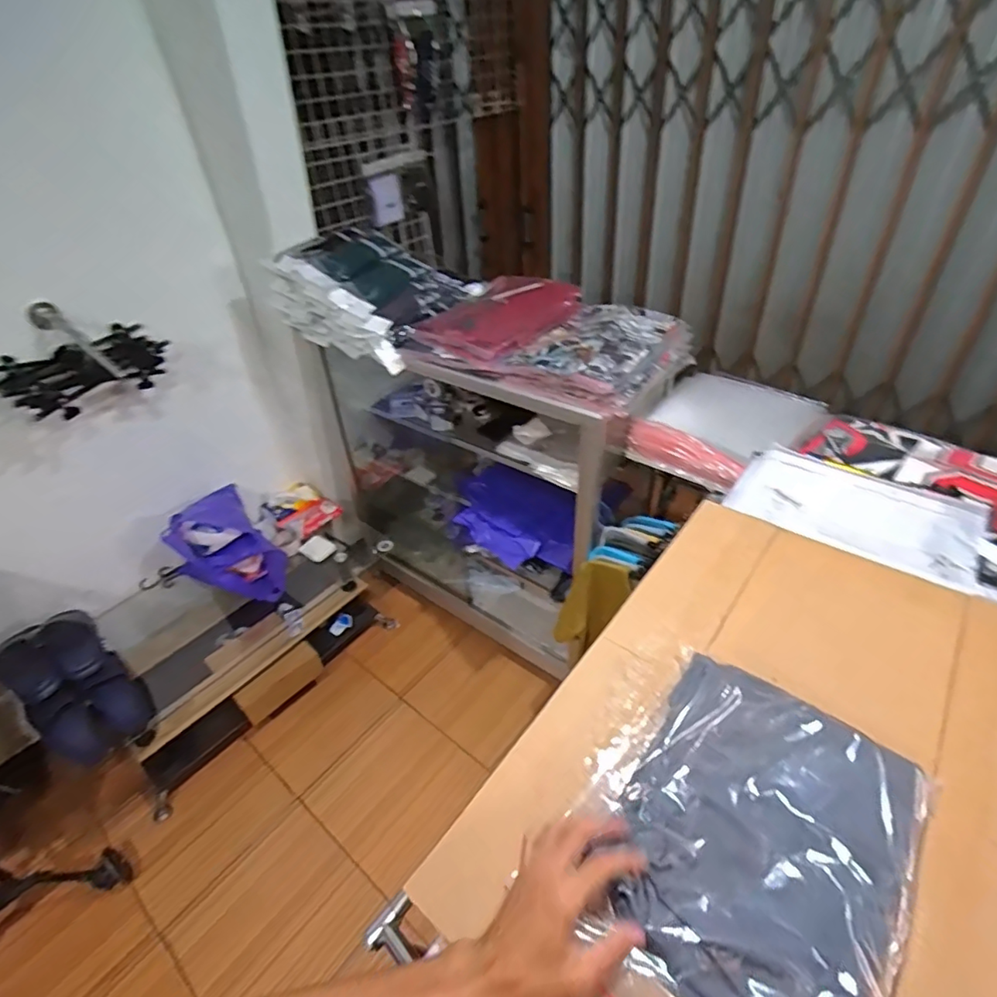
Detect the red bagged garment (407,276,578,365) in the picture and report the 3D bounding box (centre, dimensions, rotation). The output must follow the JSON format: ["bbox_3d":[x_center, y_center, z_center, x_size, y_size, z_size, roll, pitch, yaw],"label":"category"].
[{"bbox_3d":[0.009,-0.457,1.341,0.283,0.052,0.403,27,49,32],"label":"red bagged garment"}]

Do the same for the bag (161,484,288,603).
[{"bbox_3d":[-0.816,0.163,1.632,0.301,0.265,0.253,30,51,34],"label":"bag"}]

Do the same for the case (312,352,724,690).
[{"bbox_3d":[-0.080,-0.052,1.805,1.230,0.929,0.440,30,51,34],"label":"case"}]

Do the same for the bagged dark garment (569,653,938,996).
[{"bbox_3d":[0.222,0.332,0.521,0.282,0.053,0.356,26,48,31],"label":"bagged dark garment"}]

